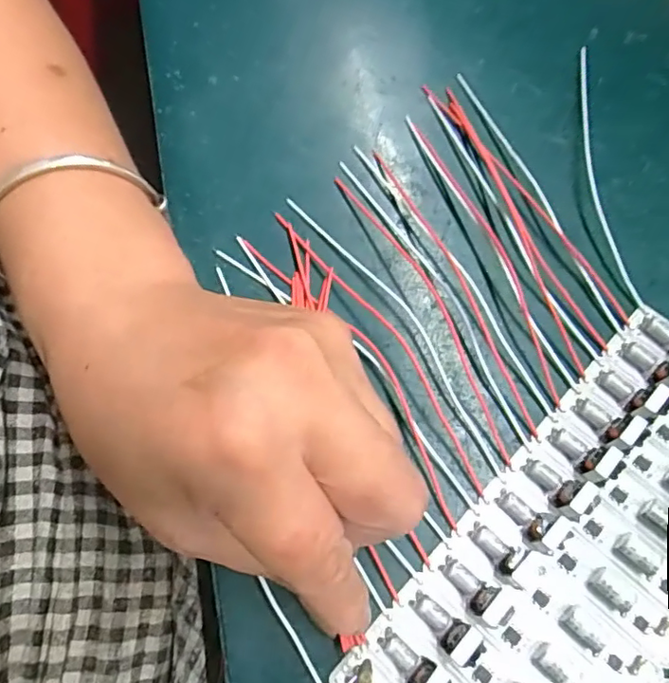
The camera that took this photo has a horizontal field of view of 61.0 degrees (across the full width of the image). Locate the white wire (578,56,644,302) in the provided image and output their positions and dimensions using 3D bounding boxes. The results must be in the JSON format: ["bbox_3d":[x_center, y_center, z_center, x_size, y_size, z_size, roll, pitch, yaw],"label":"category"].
[{"bbox_3d":[0.115,-0.078,0.250,0.014,0.006,0.136,0,68,0],"label":"white wire"}]

